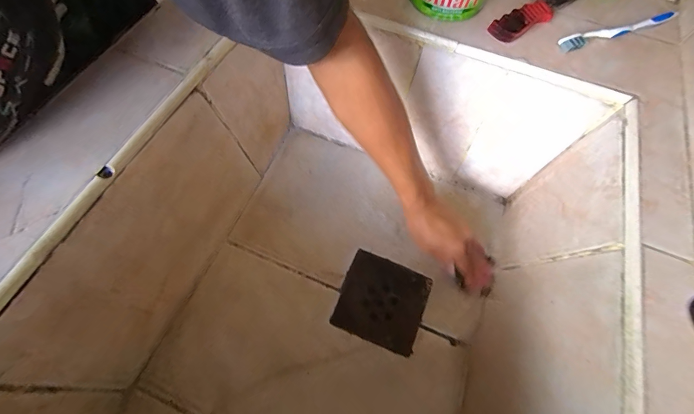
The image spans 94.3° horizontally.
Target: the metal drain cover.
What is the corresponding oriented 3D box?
[{"bbox_3d":[0.045,0.120,0.415,0.105,0.008,0.102,22,64,7],"label":"metal drain cover"}]

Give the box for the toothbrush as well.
[{"bbox_3d":[0.331,-0.217,0.393,0.167,0.017,0.016,-19,67,-13],"label":"toothbrush"}]

